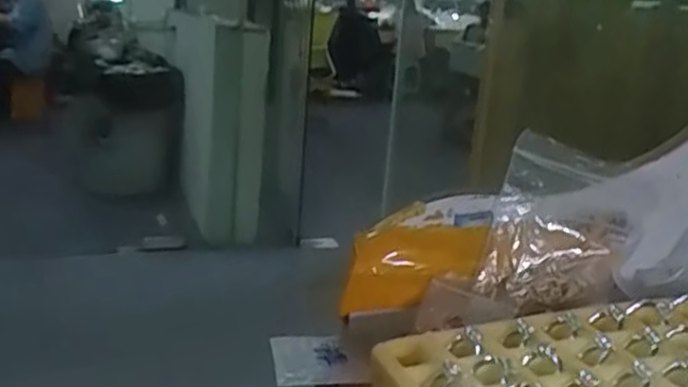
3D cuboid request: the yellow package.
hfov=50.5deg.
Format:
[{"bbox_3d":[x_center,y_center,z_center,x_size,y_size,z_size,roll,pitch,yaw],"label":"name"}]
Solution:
[{"bbox_3d":[0.040,0.043,0.418,0.084,0.048,0.008,-7,22,-8],"label":"yellow package"}]

